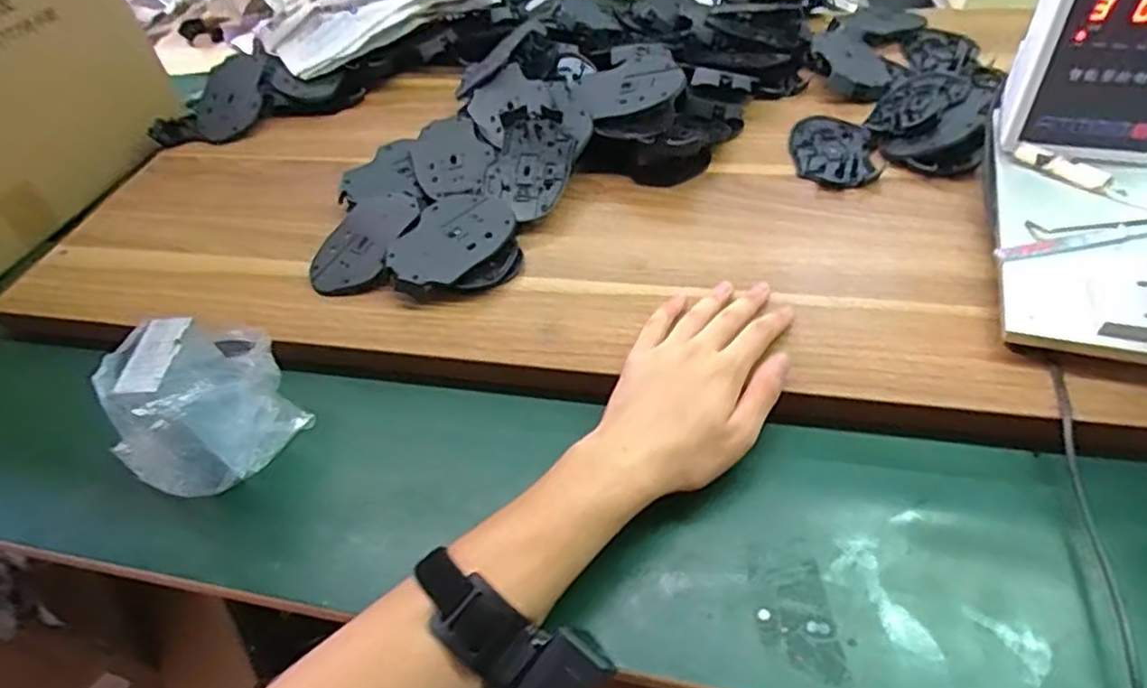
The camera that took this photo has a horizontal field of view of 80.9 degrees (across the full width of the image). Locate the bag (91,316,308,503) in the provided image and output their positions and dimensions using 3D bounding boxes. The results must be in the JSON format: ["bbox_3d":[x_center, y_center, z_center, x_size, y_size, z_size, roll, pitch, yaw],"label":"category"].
[{"bbox_3d":[-0.251,0.035,0.452,0.091,0.113,0.111,24,55,27],"label":"bag"}]

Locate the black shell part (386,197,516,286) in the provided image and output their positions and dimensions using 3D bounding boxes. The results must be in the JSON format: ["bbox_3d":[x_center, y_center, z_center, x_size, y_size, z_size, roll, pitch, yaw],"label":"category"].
[{"bbox_3d":[-0.098,-0.086,0.547,0.068,0.018,0.111,25,56,27],"label":"black shell part"}]

